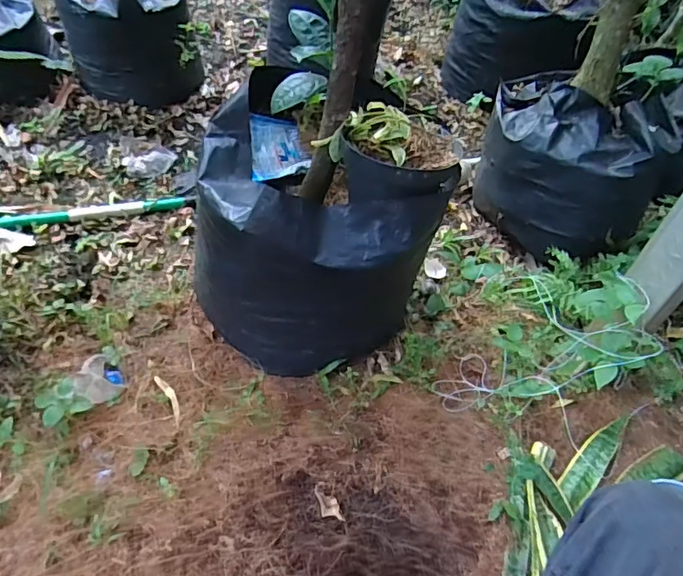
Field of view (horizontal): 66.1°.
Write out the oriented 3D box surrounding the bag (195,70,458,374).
[{"bbox_3d":[-0.064,-0.070,0.744,0.262,0.321,0.270,-17,56,-19],"label":"bag"}]

